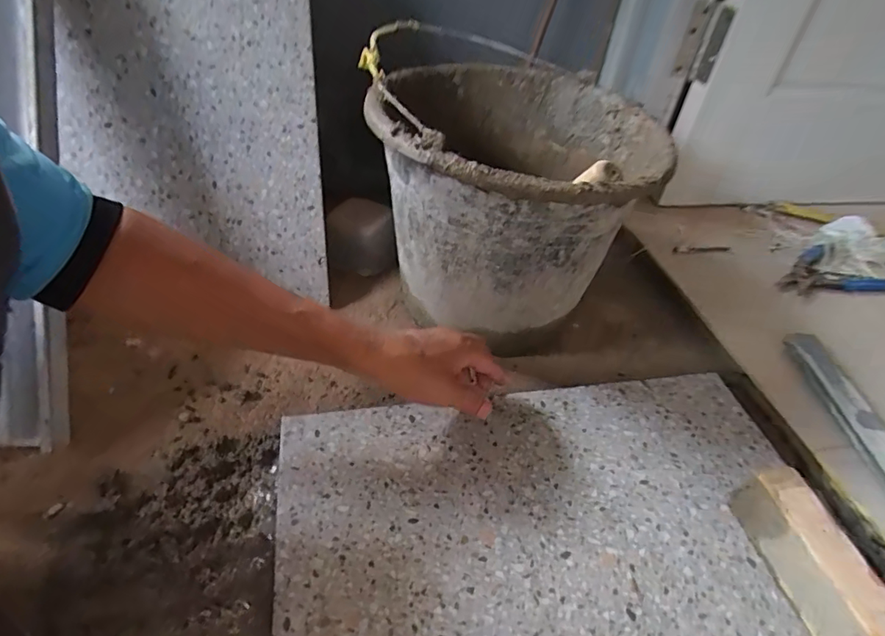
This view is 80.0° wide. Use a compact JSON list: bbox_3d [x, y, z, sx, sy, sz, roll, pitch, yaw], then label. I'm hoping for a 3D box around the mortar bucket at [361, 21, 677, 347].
[{"bbox_3d":[0.075,-0.162,0.636,0.310,0.226,0.339,4,40,-4],"label":"mortar bucket"}]

